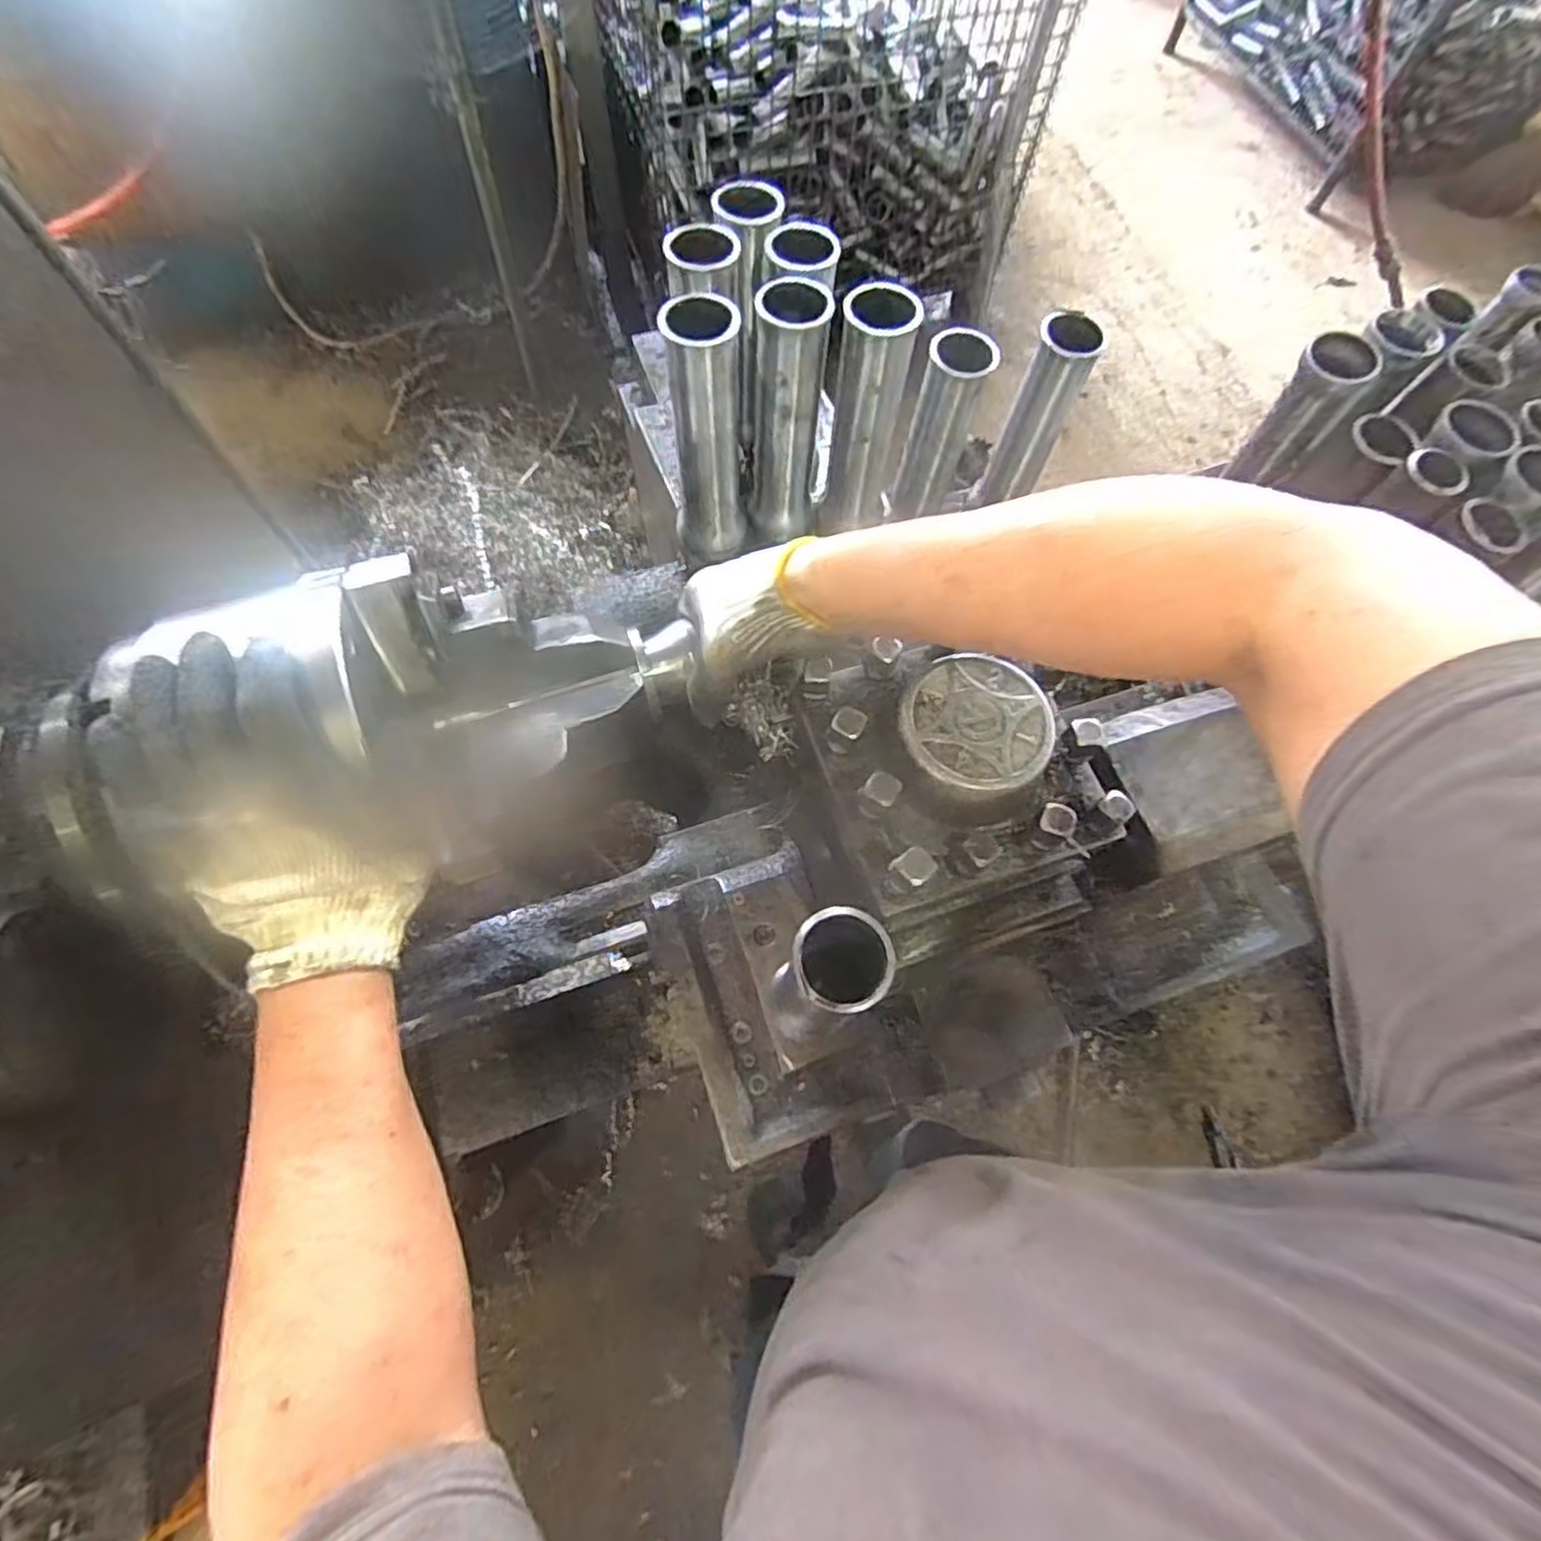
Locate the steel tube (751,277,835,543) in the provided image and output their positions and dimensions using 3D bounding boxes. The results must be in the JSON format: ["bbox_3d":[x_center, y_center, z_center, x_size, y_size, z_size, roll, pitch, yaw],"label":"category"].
[{"bbox_3d":[0.013,-0.266,0.557,0.051,0.189,0.054,-3,67,-4],"label":"steel tube"}]

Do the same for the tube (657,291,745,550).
[{"bbox_3d":[-0.045,-0.239,0.534,0.056,0.192,0.049,-5,68,-5],"label":"tube"}]

